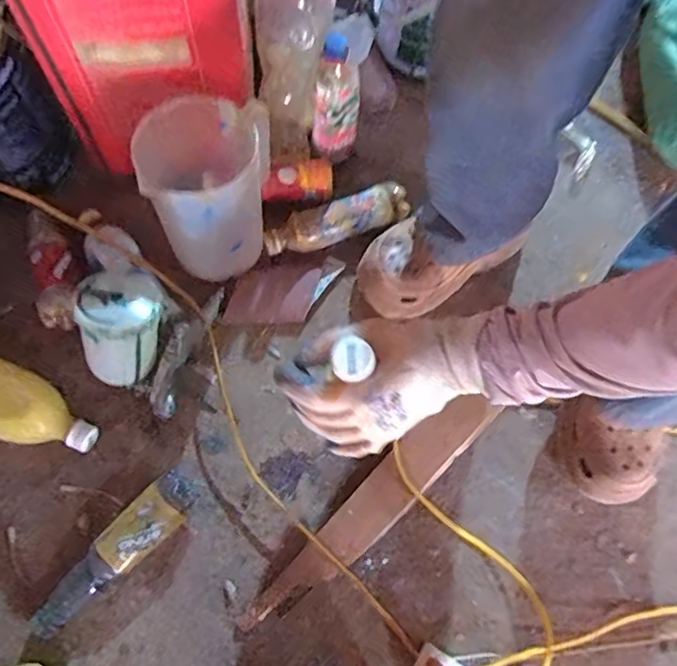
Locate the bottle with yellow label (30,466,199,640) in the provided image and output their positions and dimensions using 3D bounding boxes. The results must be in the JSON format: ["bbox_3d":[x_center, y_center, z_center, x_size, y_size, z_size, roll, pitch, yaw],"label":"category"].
[{"bbox_3d":[-0.244,0.243,0.616,0.054,0.058,0.207,42,72,11],"label":"bottle with yellow label"}]

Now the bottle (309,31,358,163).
[{"bbox_3d":[-0.005,-0.312,0.763,0.060,0.185,0.045,5,70,-3],"label":"bottle"}]

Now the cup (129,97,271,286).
[{"bbox_3d":[-0.158,-0.176,0.705,0.136,0.198,0.171,0,70,-4],"label":"cup"}]

